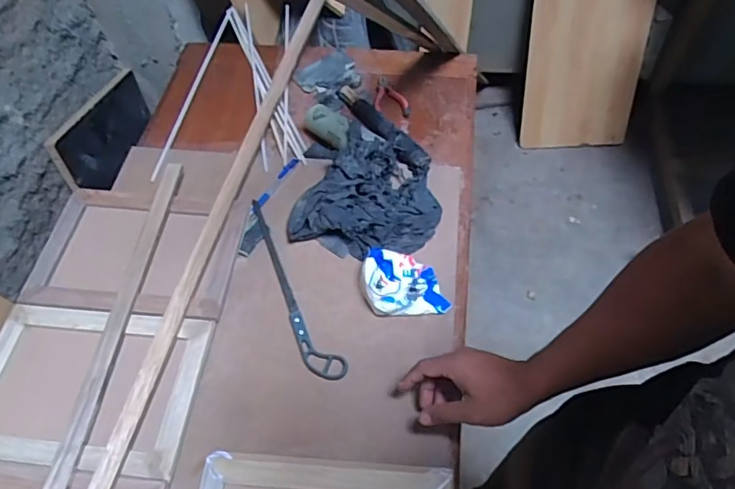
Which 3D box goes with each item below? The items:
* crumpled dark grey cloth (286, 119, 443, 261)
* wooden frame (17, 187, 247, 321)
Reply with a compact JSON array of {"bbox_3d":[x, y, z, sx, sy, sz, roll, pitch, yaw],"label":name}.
[{"bbox_3d":[-0.004,-0.093,0.833,0.220,0.073,0.206,2,57,3],"label":"crumpled dark grey cloth"},{"bbox_3d":[-0.349,0.008,0.813,0.297,0.021,0.210,6,58,5],"label":"wooden frame"}]

